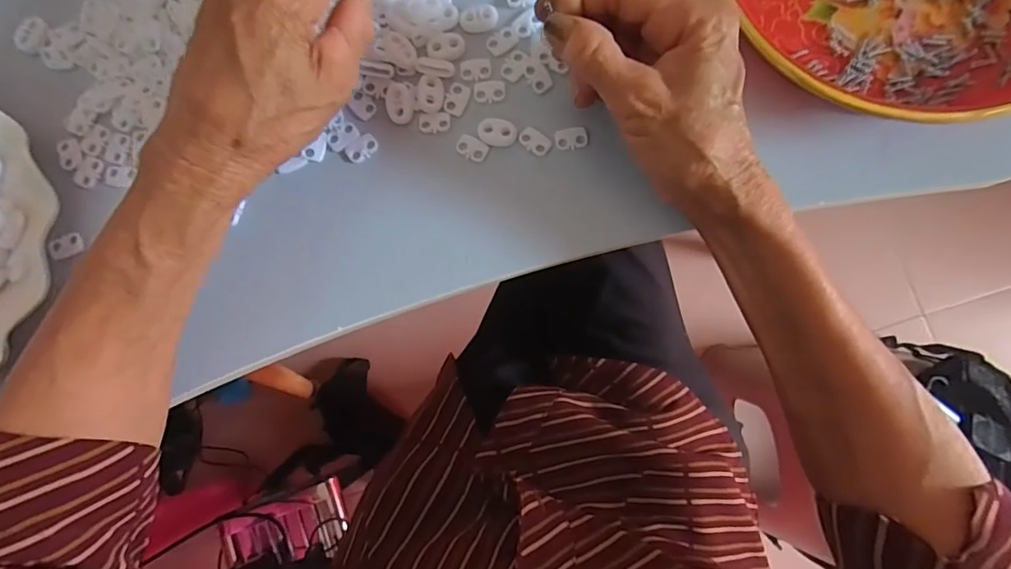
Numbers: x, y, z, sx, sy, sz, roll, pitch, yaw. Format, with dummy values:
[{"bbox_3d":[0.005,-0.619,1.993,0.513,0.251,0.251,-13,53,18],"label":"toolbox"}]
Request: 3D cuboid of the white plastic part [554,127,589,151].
[{"bbox_3d":[0.037,-0.082,0.280,0.018,0.004,0.012,-8,84,2],"label":"white plastic part"}]

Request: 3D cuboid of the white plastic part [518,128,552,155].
[{"bbox_3d":[0.017,-0.081,0.280,0.018,0.004,0.012,38,87,5],"label":"white plastic part"}]

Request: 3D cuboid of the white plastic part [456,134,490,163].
[{"bbox_3d":[-0.019,-0.077,0.283,0.017,0.004,0.011,28,86,5],"label":"white plastic part"}]

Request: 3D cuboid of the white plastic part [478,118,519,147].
[{"bbox_3d":[-0.004,-0.086,0.281,0.022,0.004,0.016,14,85,4],"label":"white plastic part"}]

